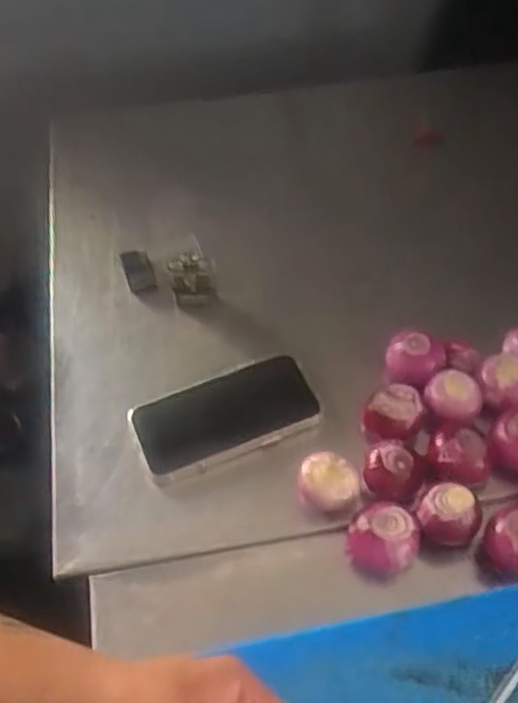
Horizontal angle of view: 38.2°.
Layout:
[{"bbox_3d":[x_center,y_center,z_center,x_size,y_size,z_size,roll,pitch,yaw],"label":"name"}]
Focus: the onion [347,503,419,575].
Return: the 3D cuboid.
[{"bbox_3d":[0.097,0.147,0.587,0.054,0.044,0.047,10,54,10],"label":"onion"}]

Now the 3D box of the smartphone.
[{"bbox_3d":[-0.029,0.057,0.672,0.162,0.017,0.085,-19,55,-12],"label":"smartphone"}]

